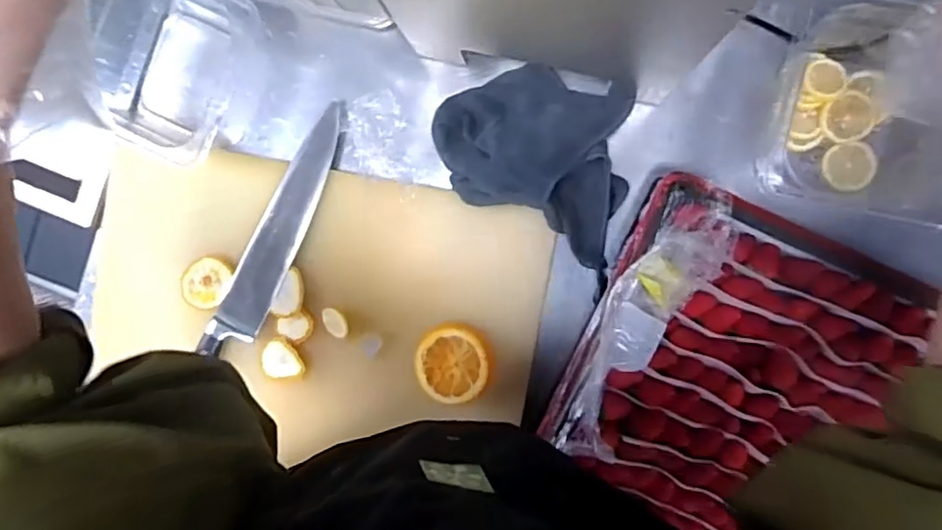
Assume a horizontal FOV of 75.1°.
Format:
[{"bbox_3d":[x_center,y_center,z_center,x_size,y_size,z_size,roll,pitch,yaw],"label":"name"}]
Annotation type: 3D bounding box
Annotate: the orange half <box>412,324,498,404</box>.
[{"bbox_3d":[-0.016,0.095,0.598,0.071,0.030,0.076,0,93,5],"label":"orange half"}]

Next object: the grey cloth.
[{"bbox_3d":[0.061,-0.108,0.580,0.193,0.034,0.164,21,95,4],"label":"grey cloth"}]

